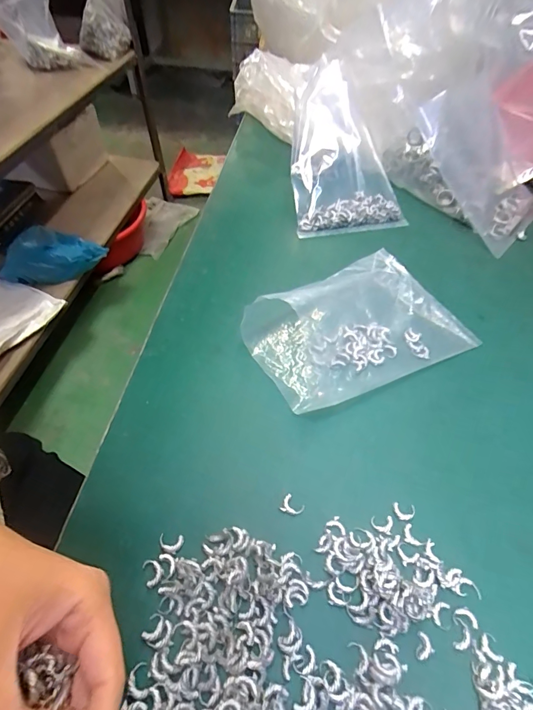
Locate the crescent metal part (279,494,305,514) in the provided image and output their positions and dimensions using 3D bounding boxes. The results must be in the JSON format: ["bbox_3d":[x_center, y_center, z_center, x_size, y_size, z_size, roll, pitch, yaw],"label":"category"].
[{"bbox_3d":[0.018,0.105,0.270,0.015,0.004,0.012,32,57,21],"label":"crescent metal part"}]

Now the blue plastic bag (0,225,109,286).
[{"bbox_3d":[-0.638,-0.307,1.172,0.274,0.093,0.191,8,52,6],"label":"blue plastic bag"}]

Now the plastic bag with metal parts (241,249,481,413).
[{"bbox_3d":[0.083,-0.029,0.366,0.189,0.028,0.120,-21,55,-17],"label":"plastic bag with metal parts"}]

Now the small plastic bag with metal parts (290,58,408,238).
[{"bbox_3d":[0.101,-0.268,0.506,0.137,0.113,0.223,0,52,-2],"label":"small plastic bag with metal parts"}]

